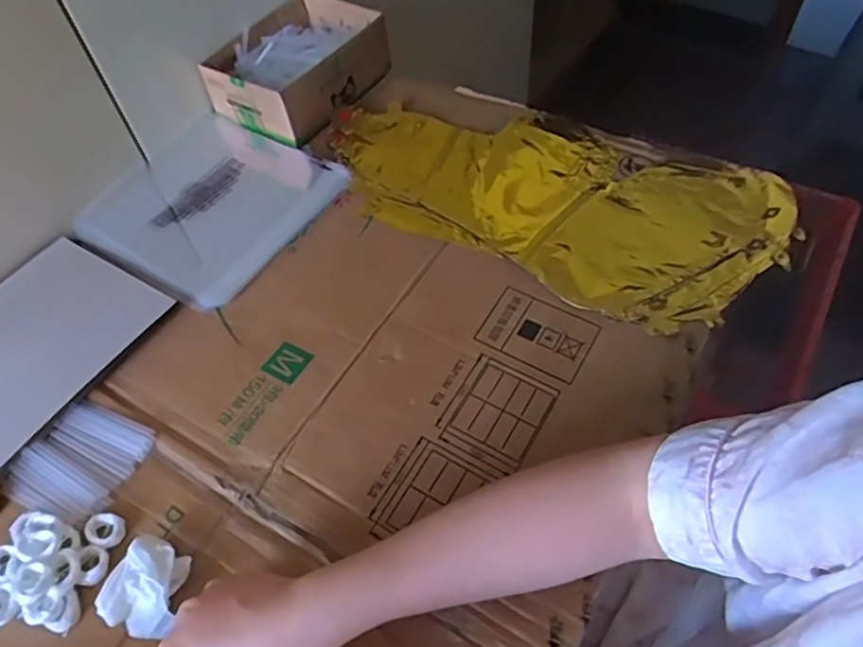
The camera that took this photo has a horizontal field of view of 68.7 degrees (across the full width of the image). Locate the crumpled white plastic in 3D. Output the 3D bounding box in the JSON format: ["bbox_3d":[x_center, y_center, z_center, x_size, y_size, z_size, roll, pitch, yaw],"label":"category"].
[{"bbox_3d":[-0.186,0.176,0.418,0.054,0.024,0.055,-1,55,1],"label":"crumpled white plastic"}]

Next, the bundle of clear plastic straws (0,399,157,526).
[{"bbox_3d":[-0.271,0.104,0.486,0.109,0.004,0.086,20,58,15],"label":"bundle of clear plastic straws"}]

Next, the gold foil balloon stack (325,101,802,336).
[{"bbox_3d":[0.113,-0.143,0.636,0.448,0.034,0.234,26,60,19],"label":"gold foil balloon stack"}]

